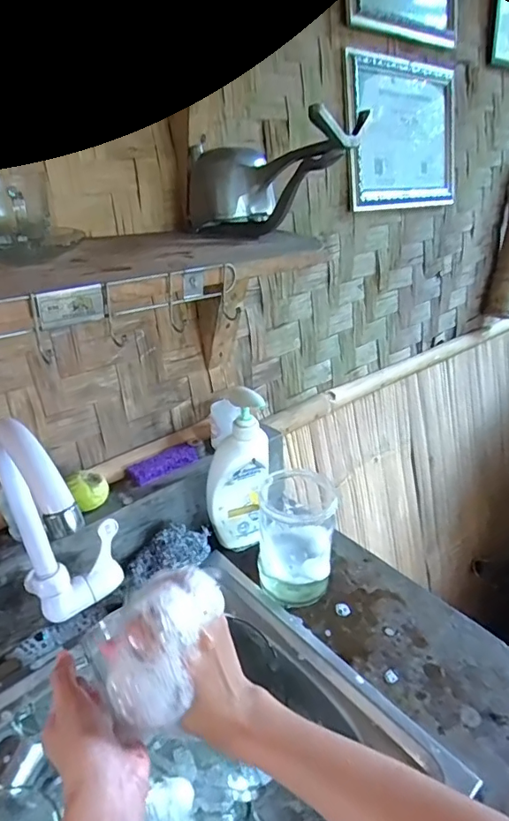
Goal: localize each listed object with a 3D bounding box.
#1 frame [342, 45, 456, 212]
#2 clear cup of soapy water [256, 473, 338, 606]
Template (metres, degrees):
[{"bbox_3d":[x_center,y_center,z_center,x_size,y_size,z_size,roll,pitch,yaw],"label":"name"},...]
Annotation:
[{"bbox_3d":[0.305,-0.548,0.977,0.361,0.261,0.023,-22,23,-36],"label":"frame"},{"bbox_3d":[0.056,0.166,0.651,0.100,0.143,0.107,0,29,0],"label":"clear cup of soapy water"}]

